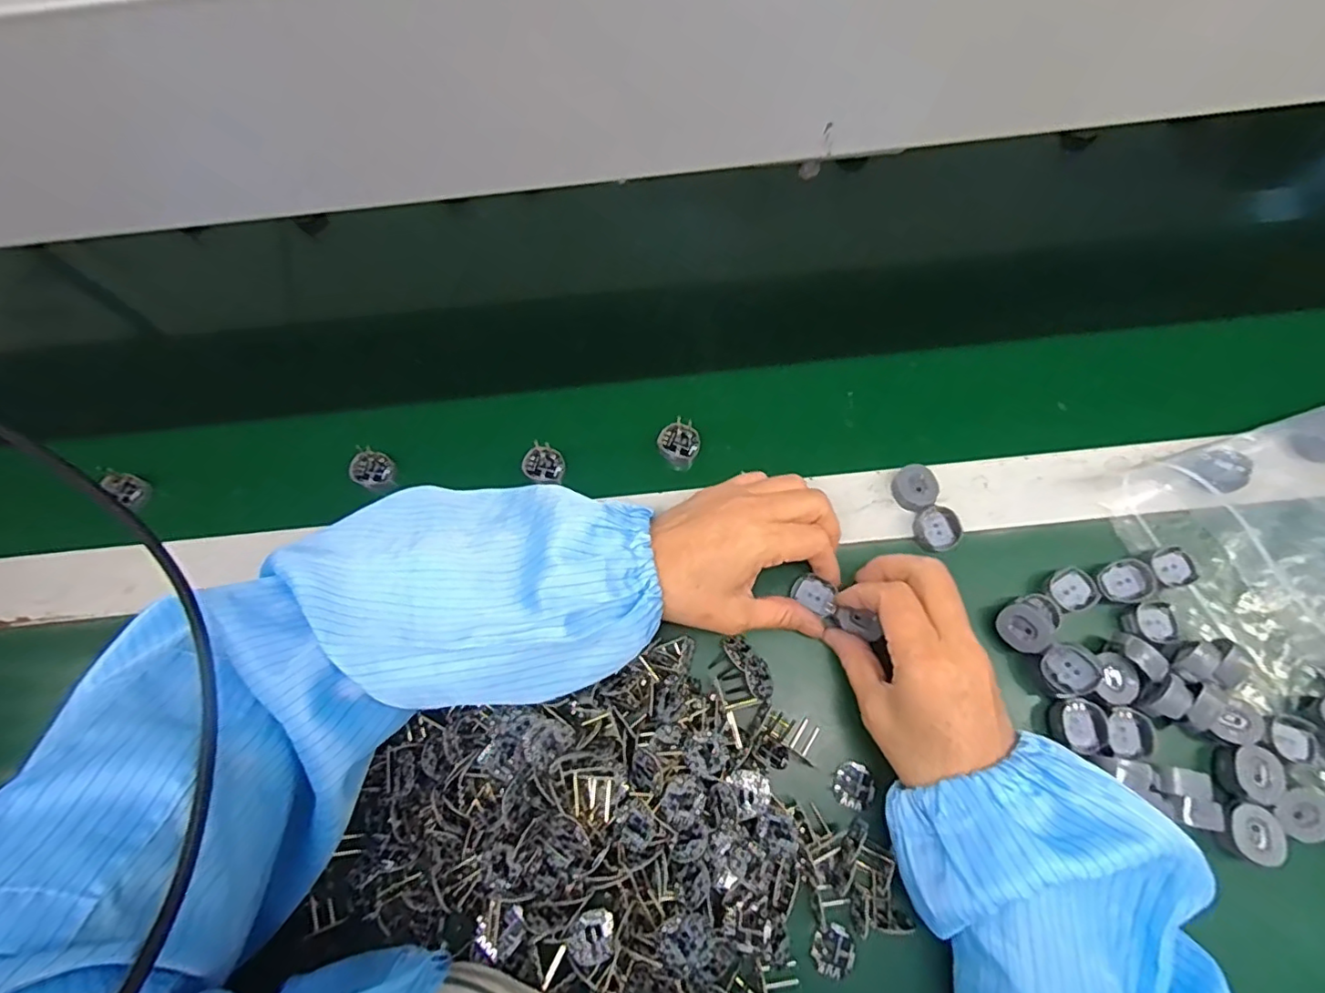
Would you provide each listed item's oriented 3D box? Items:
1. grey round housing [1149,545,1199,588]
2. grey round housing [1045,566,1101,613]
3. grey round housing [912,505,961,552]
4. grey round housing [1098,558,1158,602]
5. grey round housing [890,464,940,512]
[{"bbox_3d":[0.316,0.044,0.366,0.025,0.009,0.024,-1,71,2],"label":"grey round housing"},{"bbox_3d":[0.252,0.059,0.365,0.028,0.013,0.025,-21,71,-5],"label":"grey round housing"},{"bbox_3d":[0.178,0.022,0.381,0.026,0.013,0.027,-1,71,2],"label":"grey round housing"},{"bbox_3d":[0.285,0.052,0.363,0.030,0.012,0.025,-16,71,-3],"label":"grey round housing"},{"bbox_3d":[0.167,-0.006,0.391,0.028,0.014,0.030,-1,71,2],"label":"grey round housing"}]

